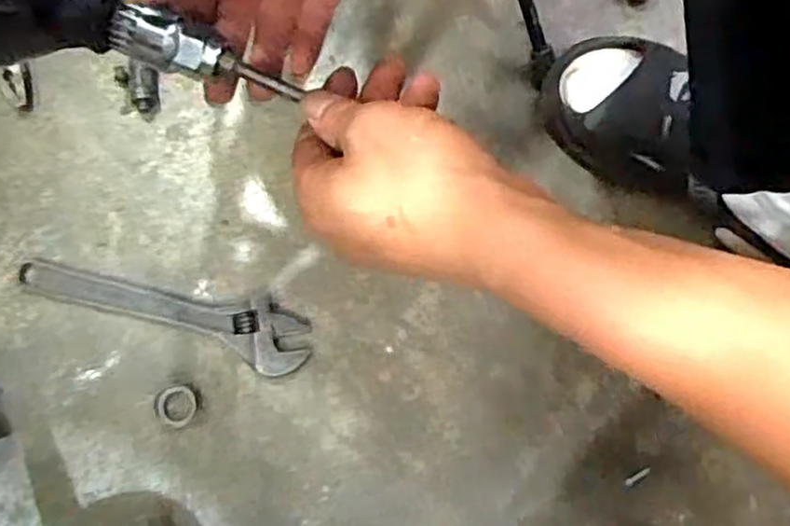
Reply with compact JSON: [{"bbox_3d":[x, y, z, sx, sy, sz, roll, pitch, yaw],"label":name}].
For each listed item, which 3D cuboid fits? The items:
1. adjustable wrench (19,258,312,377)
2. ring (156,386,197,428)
[{"bbox_3d":[-0.183,0.036,0.573,0.231,0.017,0.054,15,80,2],"label":"adjustable wrench"},{"bbox_3d":[-0.170,0.112,0.561,0.032,0.004,0.030,0,80,-1],"label":"ring"}]

